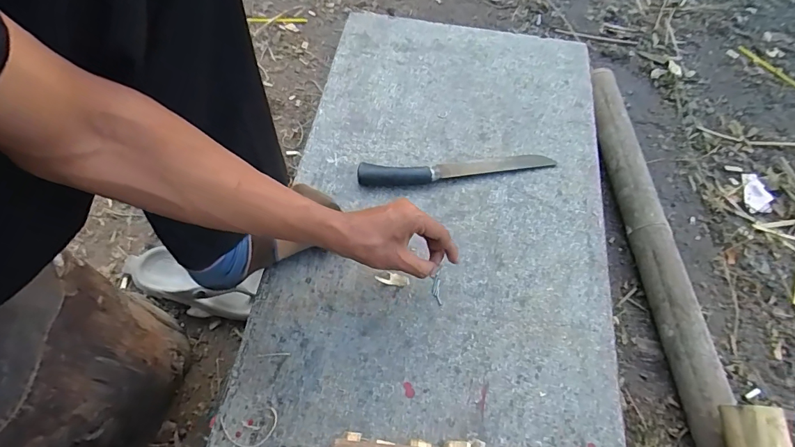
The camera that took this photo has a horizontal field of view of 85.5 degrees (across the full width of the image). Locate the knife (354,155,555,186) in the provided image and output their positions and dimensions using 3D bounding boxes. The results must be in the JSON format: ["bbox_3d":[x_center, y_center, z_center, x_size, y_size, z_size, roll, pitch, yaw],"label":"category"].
[{"bbox_3d":[0.090,-0.083,0.635,0.293,0.023,0.030,-6,61,-6],"label":"knife"}]

